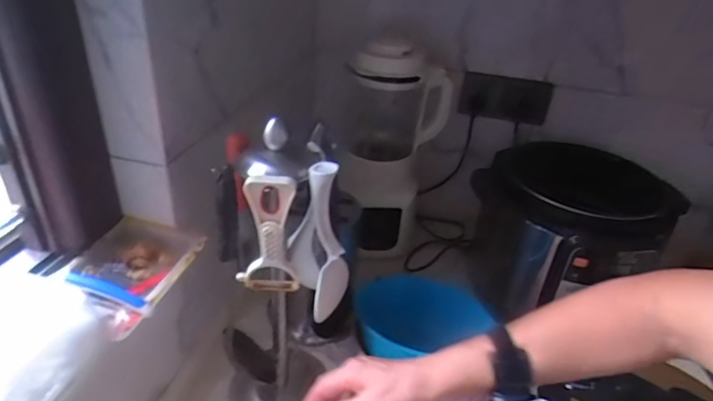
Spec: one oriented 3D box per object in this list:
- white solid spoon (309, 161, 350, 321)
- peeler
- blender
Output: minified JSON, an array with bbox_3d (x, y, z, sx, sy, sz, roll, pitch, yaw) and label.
[{"bbox_3d":[-0.030,0.050,0.526,0.048,0.189,0.034,4,32,-3],"label":"white solid spoon"},{"bbox_3d":[-0.091,0.040,0.496,0.059,0.144,0.013,2,33,-6],"label":"peeler"},{"bbox_3d":[0.061,-0.120,0.958,0.212,0.386,0.225,10,33,6],"label":"blender"}]

